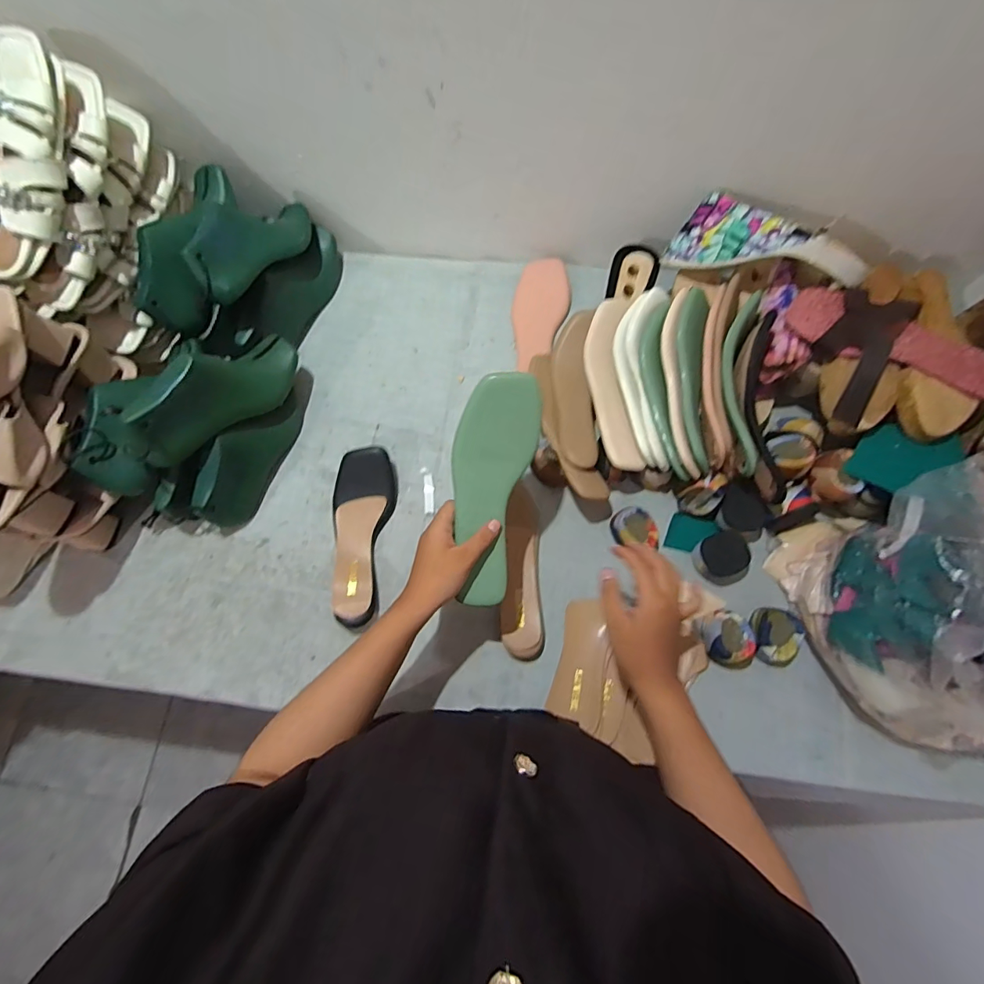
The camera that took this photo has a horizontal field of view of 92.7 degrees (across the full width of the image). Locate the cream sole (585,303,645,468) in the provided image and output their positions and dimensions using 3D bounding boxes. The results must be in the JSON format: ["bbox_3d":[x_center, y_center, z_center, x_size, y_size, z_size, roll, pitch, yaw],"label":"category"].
[{"bbox_3d":[0.156,-0.137,0.603,0.056,0.028,0.222,-9,78,19],"label":"cream sole"}]

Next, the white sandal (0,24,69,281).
[{"bbox_3d":[-0.506,-0.352,0.491,0.096,0.045,0.244,9,97,5],"label":"white sandal"}]

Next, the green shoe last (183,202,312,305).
[{"bbox_3d":[-0.321,-0.345,0.632,0.077,0.076,0.226,21,53,8],"label":"green shoe last"}]

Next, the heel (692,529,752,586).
[{"bbox_3d":[0.287,0.083,0.586,0.070,0.028,0.061,-28,74,-6],"label":"heel"}]

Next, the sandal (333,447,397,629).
[{"bbox_3d":[-0.179,0.055,0.623,0.081,0.037,0.235,5,73,4],"label":"sandal"}]

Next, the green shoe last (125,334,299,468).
[{"bbox_3d":[-0.333,-0.128,0.579,0.062,0.095,0.233,28,47,10],"label":"green shoe last"}]

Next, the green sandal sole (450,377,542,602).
[{"bbox_3d":[-0.003,-0.003,0.481,0.080,0.022,0.234,9,95,5],"label":"green sandal sole"}]

